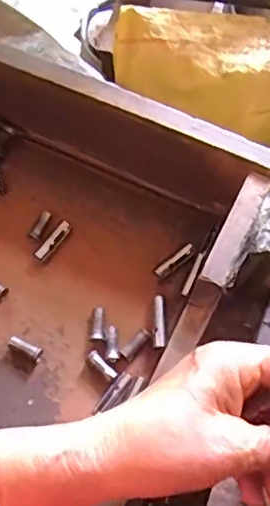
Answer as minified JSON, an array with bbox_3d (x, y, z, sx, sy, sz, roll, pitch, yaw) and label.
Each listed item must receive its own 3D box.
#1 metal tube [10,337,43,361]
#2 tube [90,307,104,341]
[{"bbox_3d":[-0.080,0.069,0.431,0.025,0.008,0.009,29,68,-7],"label":"metal tube"},{"bbox_3d":[-0.028,0.053,0.439,0.010,0.006,0.027,-2,64,3],"label":"tube"}]

